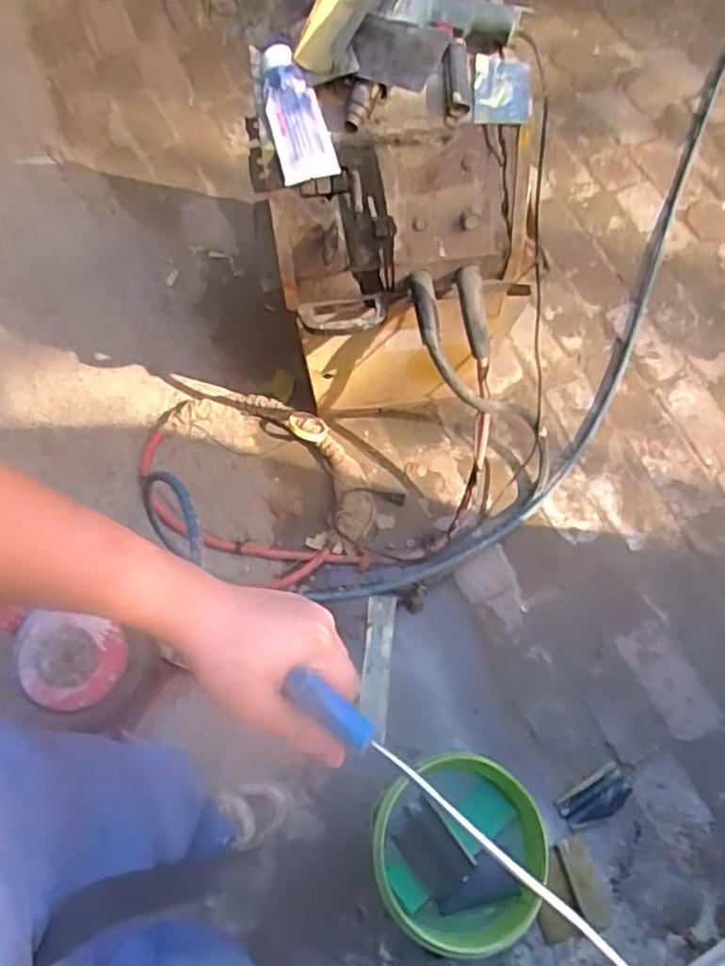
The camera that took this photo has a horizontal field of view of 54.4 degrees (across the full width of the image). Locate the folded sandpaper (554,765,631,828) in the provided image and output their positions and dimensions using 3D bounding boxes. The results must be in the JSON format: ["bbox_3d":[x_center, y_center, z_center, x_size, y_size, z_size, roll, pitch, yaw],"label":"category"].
[{"bbox_3d":[0.432,0.586,1.310,0.136,0.010,0.066,-28,68,-10],"label":"folded sandpaper"}]

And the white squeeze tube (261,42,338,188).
[{"bbox_3d":[-0.096,-0.510,0.982,0.075,0.032,0.180,-18,96,-6],"label":"white squeeze tube"}]

